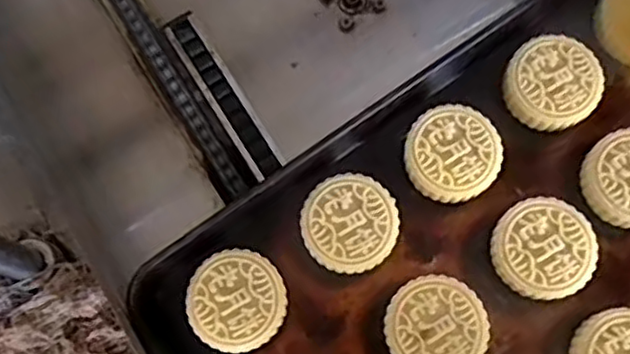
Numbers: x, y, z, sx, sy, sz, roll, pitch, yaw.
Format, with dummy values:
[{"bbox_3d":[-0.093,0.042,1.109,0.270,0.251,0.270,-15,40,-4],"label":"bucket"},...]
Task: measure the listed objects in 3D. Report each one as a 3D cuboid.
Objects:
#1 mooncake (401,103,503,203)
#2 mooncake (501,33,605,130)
[{"bbox_3d":[0.104,-0.018,0.510,0.068,0.019,0.070,0,77,1],"label":"mooncake"},{"bbox_3d":[0.185,-0.074,0.523,0.069,0.022,0.070,0,77,1],"label":"mooncake"}]

